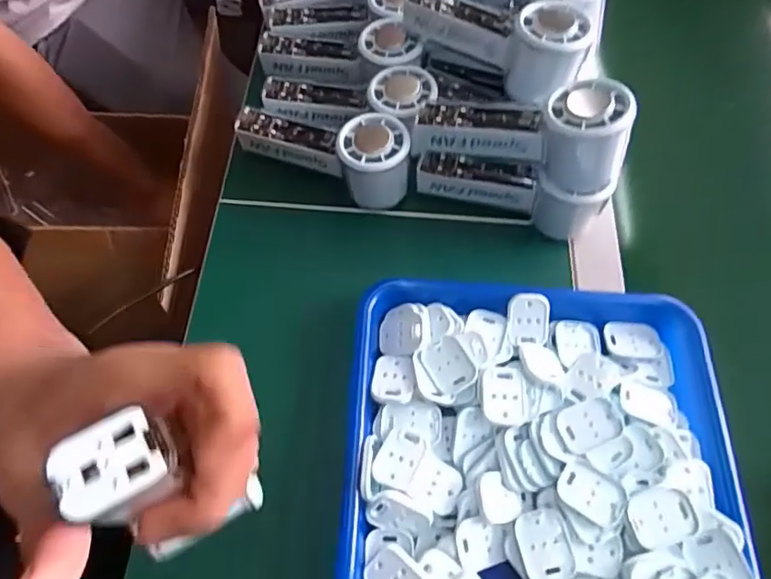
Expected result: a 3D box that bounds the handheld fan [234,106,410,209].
[{"bbox_3d":[-0.050,-0.124,0.450,0.154,0.055,0.051,27,65,10],"label":"handheld fan"}]

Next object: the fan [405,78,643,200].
[{"bbox_3d":[0.098,-0.113,0.404,0.155,0.070,0.042,10,62,24],"label":"fan"}]

